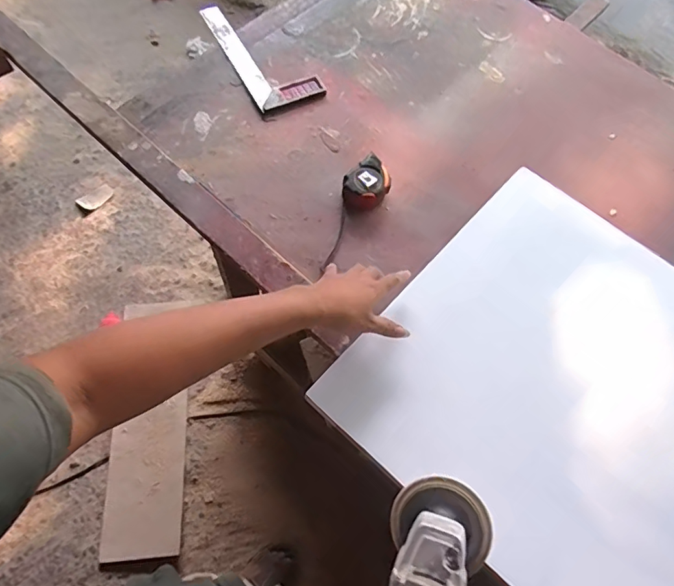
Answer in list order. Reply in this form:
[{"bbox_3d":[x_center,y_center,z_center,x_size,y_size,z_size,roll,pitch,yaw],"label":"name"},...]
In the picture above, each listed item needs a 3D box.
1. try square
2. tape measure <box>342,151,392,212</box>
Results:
[{"bbox_3d":[-0.140,-0.445,0.888,0.122,0.015,0.289,-26,71,-15],"label":"try square"},{"bbox_3d":[0.047,-0.168,0.761,0.083,0.040,0.067,-40,74,-19],"label":"tape measure"}]

